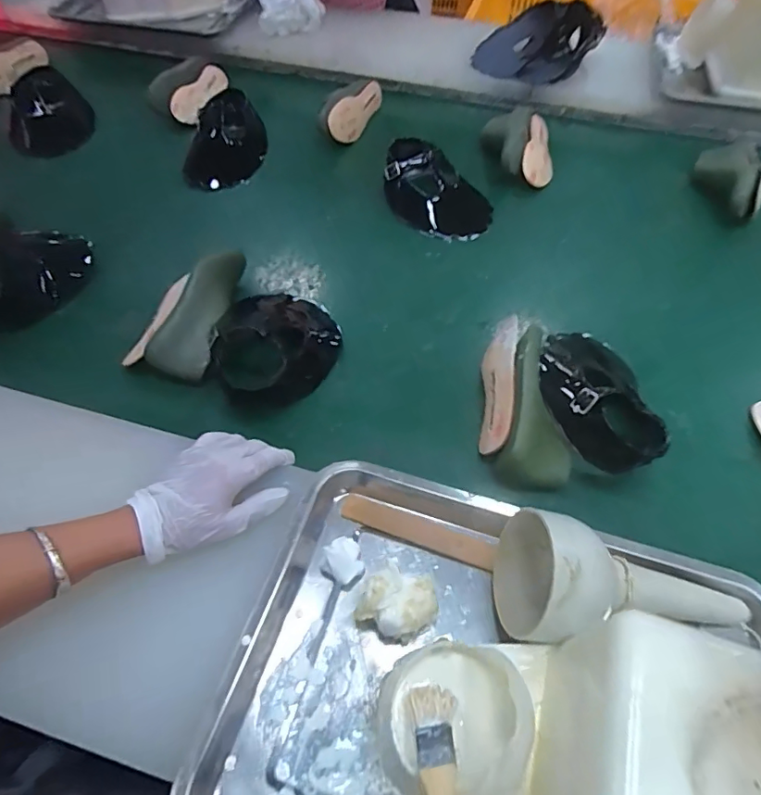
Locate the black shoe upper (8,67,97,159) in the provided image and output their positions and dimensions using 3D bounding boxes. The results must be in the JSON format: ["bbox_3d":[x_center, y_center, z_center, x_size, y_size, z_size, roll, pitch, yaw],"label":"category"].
[{"bbox_3d":[-0.607,-0.518,0.945,0.148,0.066,0.183,-32,61,-19],"label":"black shoe upper"}]

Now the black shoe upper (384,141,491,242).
[{"bbox_3d":[0.077,-0.309,0.780,0.184,0.067,0.104,37,64,23],"label":"black shoe upper"}]

